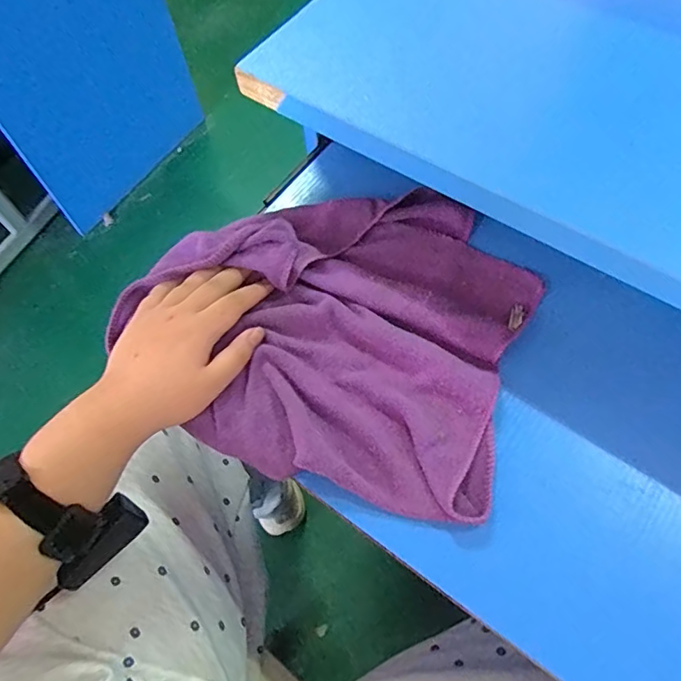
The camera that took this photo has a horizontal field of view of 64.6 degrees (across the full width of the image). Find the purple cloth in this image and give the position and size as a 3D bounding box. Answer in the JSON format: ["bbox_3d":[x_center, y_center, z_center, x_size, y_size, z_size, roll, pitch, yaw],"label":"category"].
[{"bbox_3d":[-0.014,-0.027,0.424,0.305,0.037,0.252,17,64,13],"label":"purple cloth"}]

